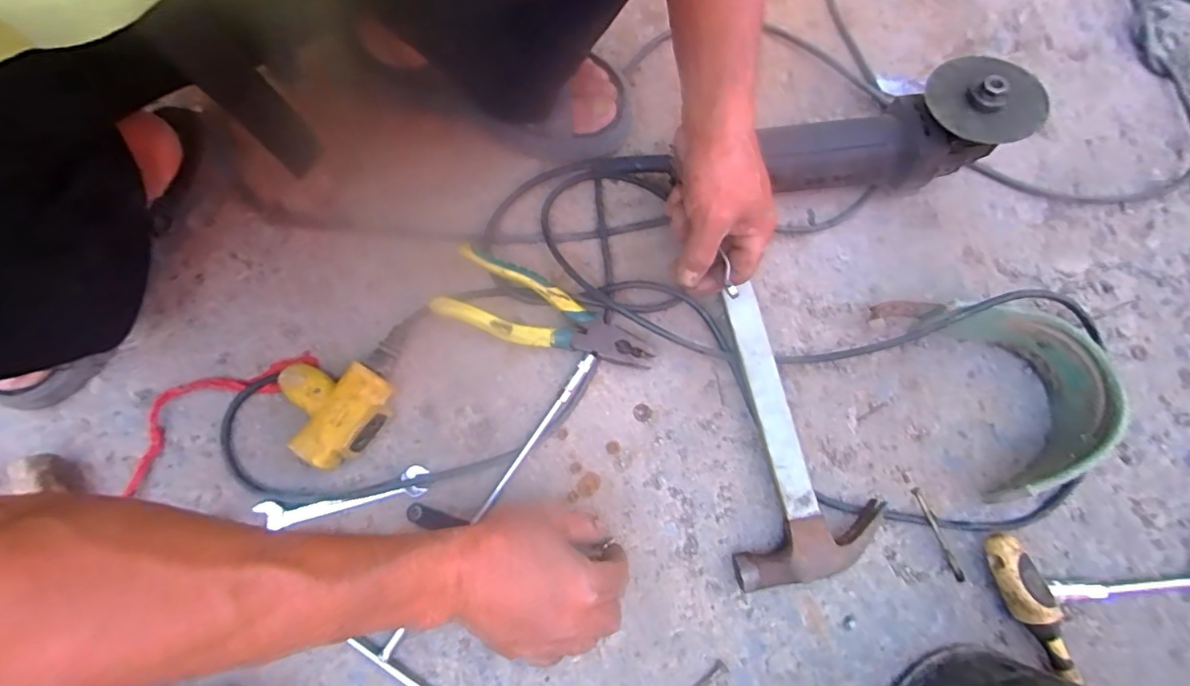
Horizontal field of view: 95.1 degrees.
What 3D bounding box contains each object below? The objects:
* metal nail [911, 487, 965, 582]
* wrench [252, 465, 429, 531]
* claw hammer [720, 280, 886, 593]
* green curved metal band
[{"bbox_3d":[0.287,0.160,0.455,0.009,0.008,0.081,-25,79,-6],"label":"metal nail"},{"bbox_3d":[-0.205,0.124,0.447,0.132,0.009,0.024,-10,78,-3],"label":"wrench"},{"bbox_3d":[0.152,0.070,0.453,0.118,0.021,0.236,-10,79,-3],"label":"claw hammer"},{"bbox_3d":[0.338,0.027,0.454,0.120,0.070,0.180,-25,79,-6],"label":"green curved metal band"}]

